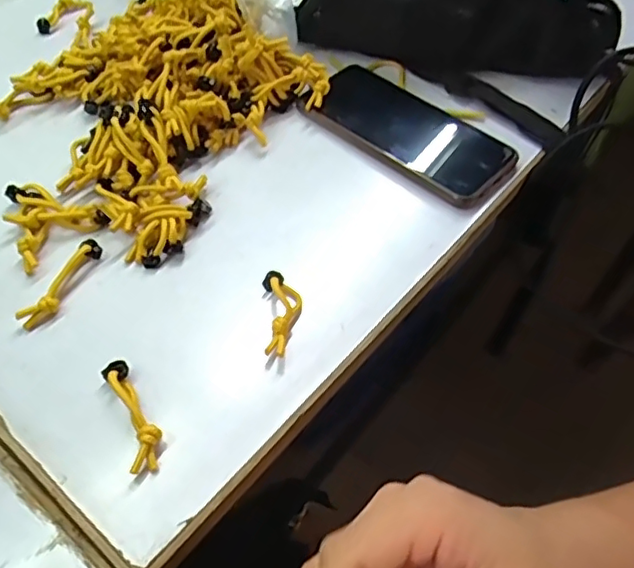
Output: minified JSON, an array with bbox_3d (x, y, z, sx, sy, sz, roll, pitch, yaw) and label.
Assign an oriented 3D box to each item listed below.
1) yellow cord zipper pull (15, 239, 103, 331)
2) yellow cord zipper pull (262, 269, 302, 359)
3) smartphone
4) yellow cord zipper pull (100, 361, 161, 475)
[{"bbox_3d":[-0.148,-0.001,0.334,0.013,0.010,0.064,20,55,10],"label":"yellow cord zipper pull"},{"bbox_3d":[-0.019,0.017,0.331,0.023,0.018,0.056,-2,55,-7],"label":"yellow cord zipper pull"},{"bbox_3d":[0.067,-0.120,0.438,0.165,0.016,0.080,38,60,20],"label":"smartphone"},{"bbox_3d":[-0.092,0.064,0.287,0.017,0.014,0.061,-20,58,-18],"label":"yellow cord zipper pull"}]

